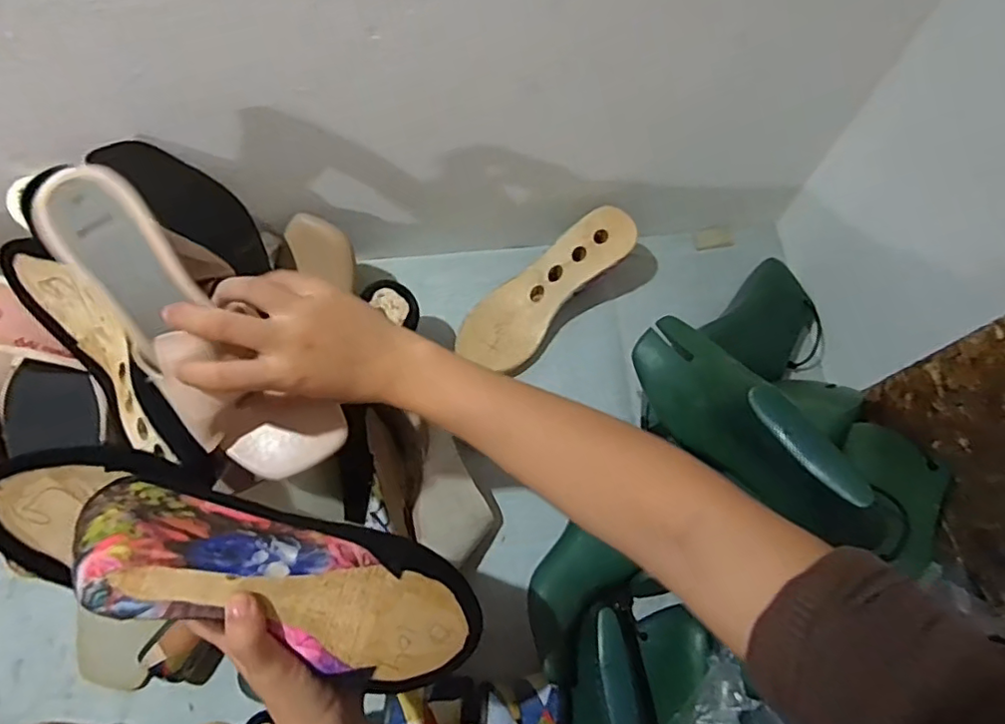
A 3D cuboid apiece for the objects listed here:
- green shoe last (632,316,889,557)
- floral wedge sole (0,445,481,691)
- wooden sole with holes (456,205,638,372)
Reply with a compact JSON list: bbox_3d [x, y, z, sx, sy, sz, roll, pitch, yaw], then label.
[{"bbox_3d":[0.192,0.044,0.479,0.070,0.097,0.237,-27,39,-10],"label":"green shoe last"},{"bbox_3d":[-0.145,0.110,0.321,0.275,0.078,0.076,20,70,-3],"label":"floral wedge sole"},{"bbox_3d":[0.049,-0.079,0.640,0.220,0.031,0.080,-43,74,6],"label":"wooden sole with holes"}]

